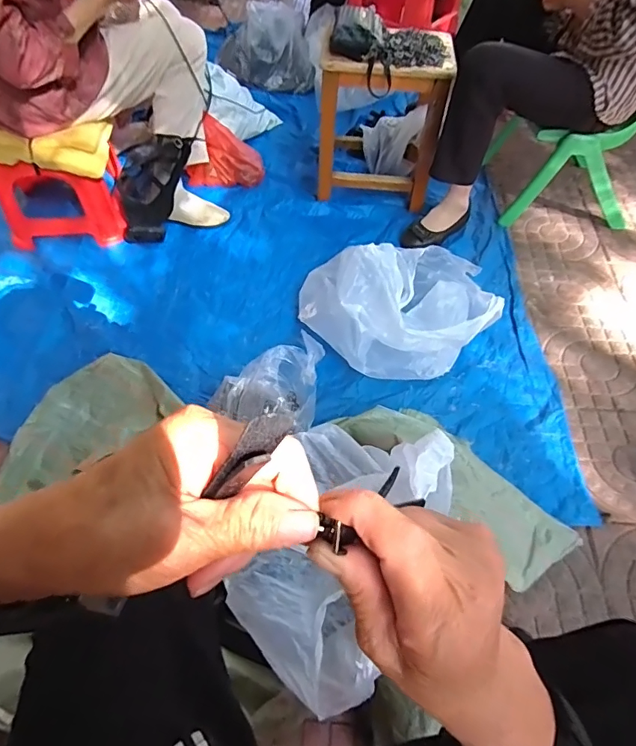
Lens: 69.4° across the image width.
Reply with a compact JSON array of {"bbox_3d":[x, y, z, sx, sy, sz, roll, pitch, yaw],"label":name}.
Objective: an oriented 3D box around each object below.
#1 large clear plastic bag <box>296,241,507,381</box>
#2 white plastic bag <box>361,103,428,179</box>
[{"bbox_3d":[0.200,-0.185,1.051,0.453,0.188,0.389,-14,58,-8],"label":"large clear plastic bag"},{"bbox_3d":[0.214,-0.676,1.366,0.172,0.191,0.091,20,60,13],"label":"white plastic bag"}]

